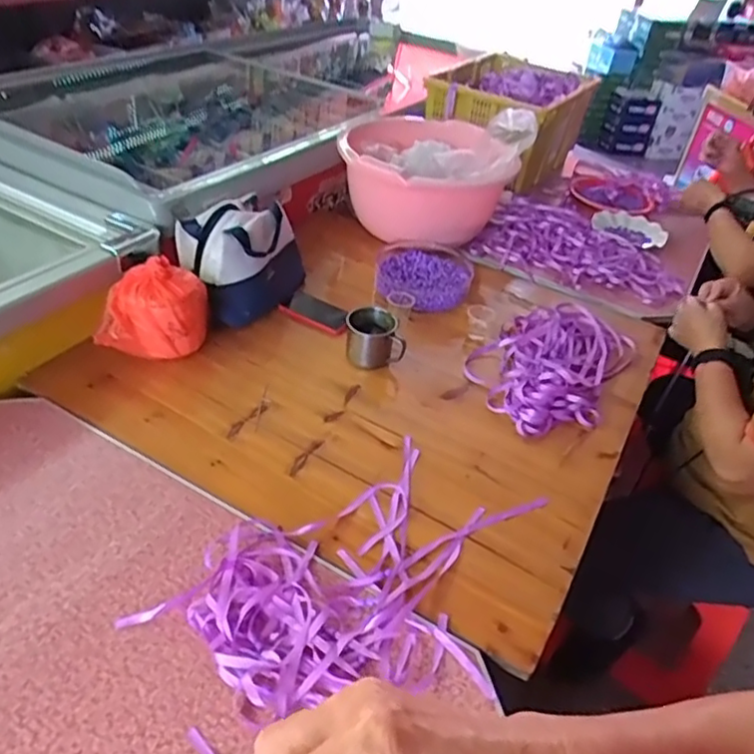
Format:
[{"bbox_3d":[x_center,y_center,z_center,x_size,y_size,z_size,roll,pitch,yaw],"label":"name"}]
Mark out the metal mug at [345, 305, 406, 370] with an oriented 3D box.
[{"bbox_3d":[-0.006,-0.068,1.101,0.095,0.082,0.100,0,39,-9],"label":"metal mug"}]

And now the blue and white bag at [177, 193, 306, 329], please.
[{"bbox_3d":[-0.247,-0.225,1.187,0.153,0.171,0.246,23,41,19],"label":"blue and white bag"}]

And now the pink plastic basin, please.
[{"bbox_3d":[0.106,-0.464,1.489,0.386,0.198,0.384,5,38,-4],"label":"pink plastic basin"}]

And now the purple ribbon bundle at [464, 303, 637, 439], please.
[{"bbox_3d":[0.304,-0.029,1.126,0.234,0.045,0.380,25,42,21],"label":"purple ribbon bundle"}]

